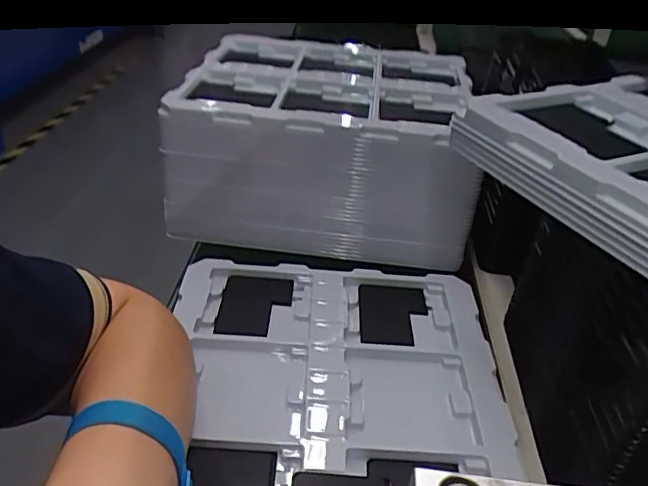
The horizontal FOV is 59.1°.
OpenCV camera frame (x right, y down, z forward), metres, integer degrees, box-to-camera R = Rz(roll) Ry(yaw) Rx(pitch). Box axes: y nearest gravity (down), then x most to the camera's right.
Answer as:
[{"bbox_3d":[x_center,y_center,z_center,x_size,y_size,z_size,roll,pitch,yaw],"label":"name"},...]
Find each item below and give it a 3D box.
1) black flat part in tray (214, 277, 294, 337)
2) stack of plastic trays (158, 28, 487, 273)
[{"bbox_3d":[-0.063,0.058,0.524,0.064,0.006,0.092,7,25,-3],"label":"black flat part in tray"},{"bbox_3d":[0.009,-0.122,0.665,0.327,0.150,0.257,9,34,6],"label":"stack of plastic trays"}]

